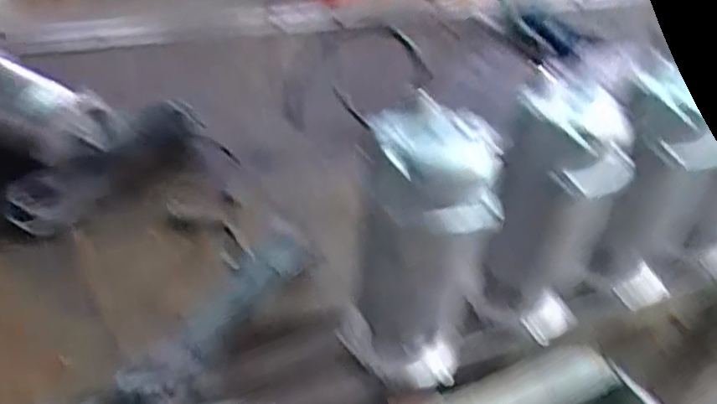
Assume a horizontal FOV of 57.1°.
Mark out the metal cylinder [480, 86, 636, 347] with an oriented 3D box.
[{"bbox_3d":[0.225,0.016,0.801,0.133,0.294,0.115,16,38,11],"label":"metal cylinder"}]

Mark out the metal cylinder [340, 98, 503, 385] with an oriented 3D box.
[{"bbox_3d":[0.060,0.052,0.711,0.138,0.287,0.110,15,38,10],"label":"metal cylinder"}]

